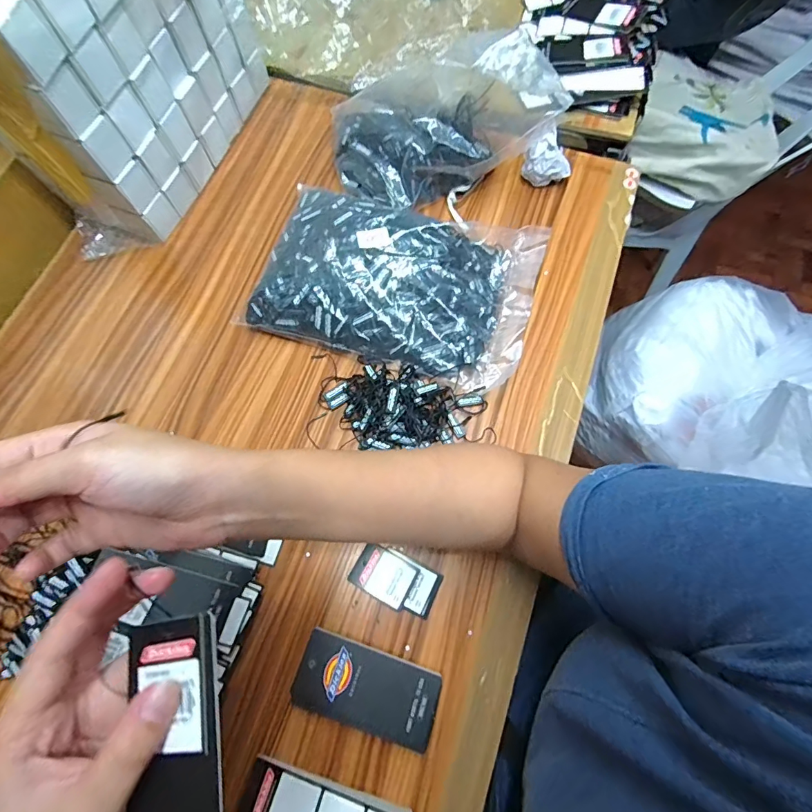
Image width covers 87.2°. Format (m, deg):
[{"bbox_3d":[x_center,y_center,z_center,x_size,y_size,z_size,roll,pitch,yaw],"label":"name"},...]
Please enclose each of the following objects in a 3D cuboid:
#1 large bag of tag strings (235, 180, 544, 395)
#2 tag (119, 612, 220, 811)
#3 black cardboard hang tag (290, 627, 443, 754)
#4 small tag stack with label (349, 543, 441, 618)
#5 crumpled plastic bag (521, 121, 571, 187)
[{"bbox_3d":[-0.004,-0.135,0.438,0.268,0.059,0.188,18,73,8],"label":"large bag of tag strings"},{"bbox_3d":[-0.093,0.148,0.170,0.051,0.006,0.115,-22,70,17],"label":"tag"},{"bbox_3d":[-0.030,0.220,0.336,0.108,0.023,0.052,17,73,7],"label":"black cardboard hang tag"},{"bbox_3d":[-0.009,0.150,0.370,0.073,0.010,0.042,27,74,10],"label":"small tag stack with label"},{"bbox_3d":[0.163,-0.281,0.485,0.052,0.042,0.040,40,77,14],"label":"crumpled plastic bag"}]

